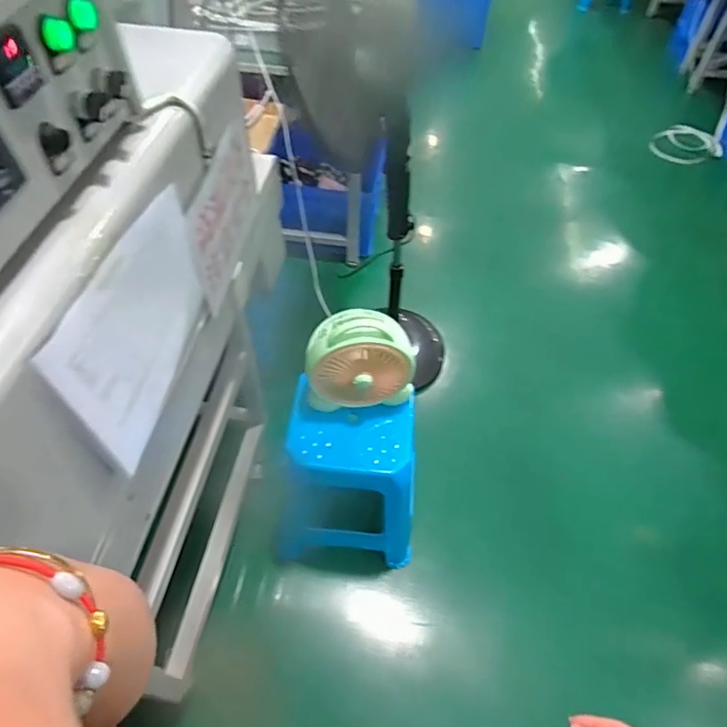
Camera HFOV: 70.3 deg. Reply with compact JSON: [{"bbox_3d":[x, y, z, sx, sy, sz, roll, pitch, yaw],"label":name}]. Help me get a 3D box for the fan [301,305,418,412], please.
[{"bbox_3d":[-0.008,-0.017,1.046,0.211,0.203,0.133,-3,53,-4],"label":"fan"}]

